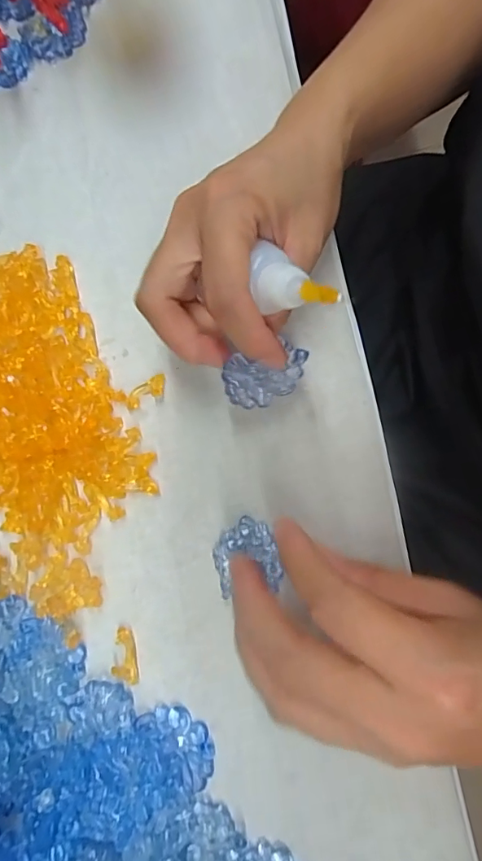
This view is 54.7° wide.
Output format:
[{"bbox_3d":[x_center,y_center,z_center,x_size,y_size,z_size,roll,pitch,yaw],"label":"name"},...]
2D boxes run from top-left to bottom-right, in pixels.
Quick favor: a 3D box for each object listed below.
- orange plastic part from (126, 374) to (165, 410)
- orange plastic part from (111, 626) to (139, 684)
[{"bbox_3d":[-0.047,-0.019,0.230,0.022,0.004,0.010,-29,81,-4],"label":"orange plastic part"},{"bbox_3d":[-0.052,0.101,0.209,0.010,0.007,0.024,-9,80,0],"label":"orange plastic part"}]

